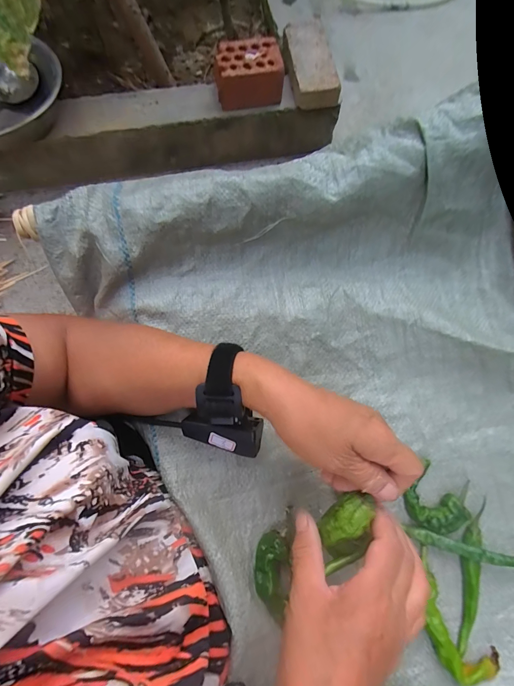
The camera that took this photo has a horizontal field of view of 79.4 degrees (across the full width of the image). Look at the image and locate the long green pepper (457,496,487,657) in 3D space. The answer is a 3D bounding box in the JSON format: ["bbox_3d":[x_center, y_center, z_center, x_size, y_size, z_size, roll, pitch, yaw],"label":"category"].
[{"bbox_3d":[0.208,0.222,0.299,0.020,0.011,0.133,16,76,3],"label":"long green pepper"}]

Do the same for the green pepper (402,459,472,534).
[{"bbox_3d":[0.185,0.158,0.309,0.062,0.020,0.059,0,76,-1],"label":"green pepper"}]

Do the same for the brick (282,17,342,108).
[{"bbox_3d":[0.138,-0.738,0.822,0.114,0.057,0.225,-11,76,-4],"label":"brick"}]

